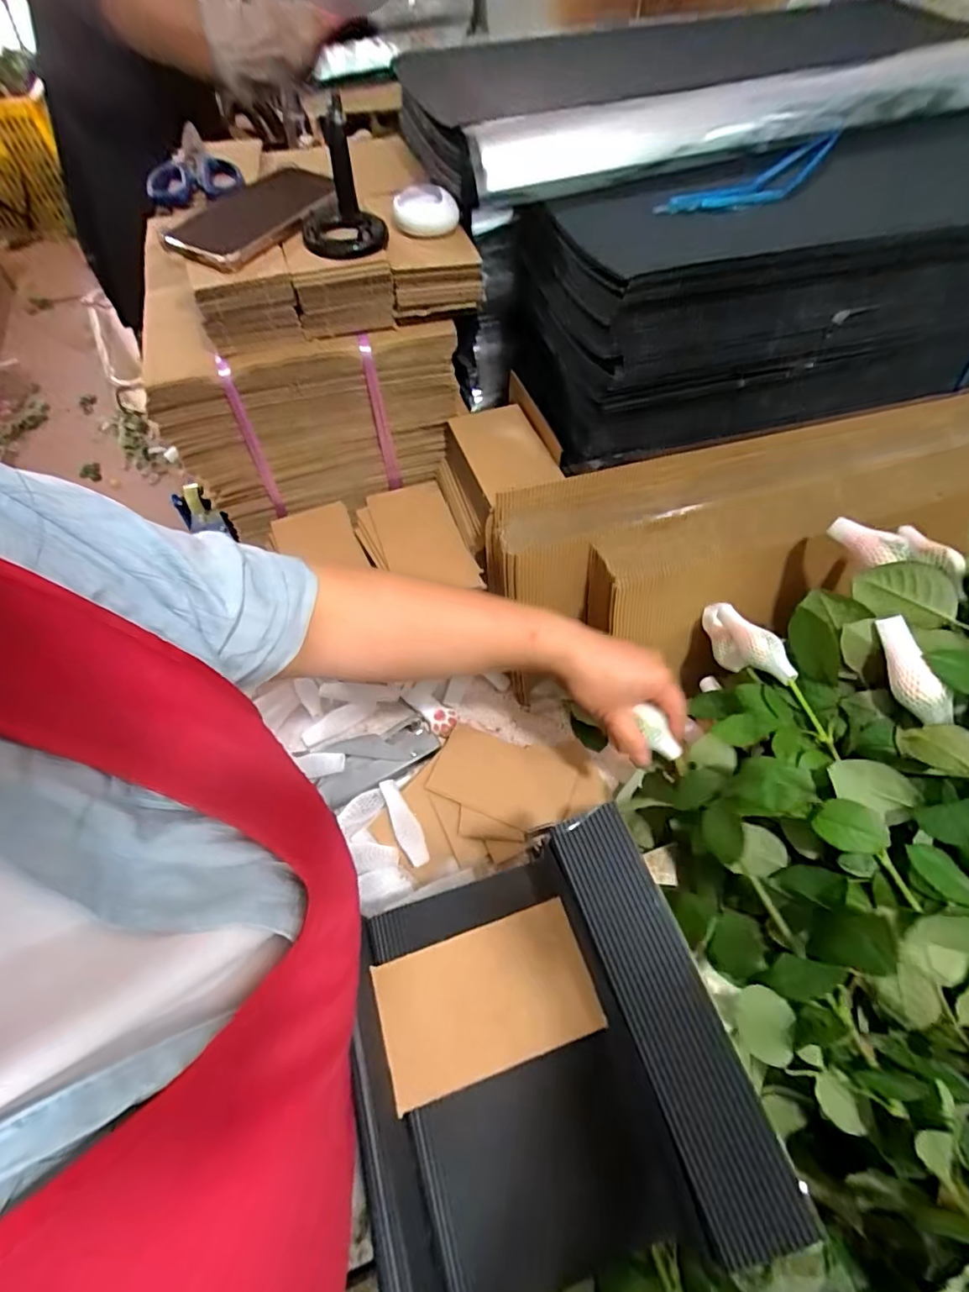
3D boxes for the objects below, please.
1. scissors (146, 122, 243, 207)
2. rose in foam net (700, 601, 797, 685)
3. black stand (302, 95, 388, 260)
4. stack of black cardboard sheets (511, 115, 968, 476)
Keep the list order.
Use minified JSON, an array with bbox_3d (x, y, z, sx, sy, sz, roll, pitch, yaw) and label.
[{"bbox_3d":[-0.271,-0.445,0.501,0.078,0.017,0.136,-18,61,-9],"label":"scissors"},{"bbox_3d":[0.225,-0.005,0.477,0.033,0.044,0.104,-18,33,-9],"label":"rose in foam net"},{"bbox_3d":[-0.115,-0.356,0.418,0.064,0.075,0.070,-14,61,-6],"label":"black stand"},{"bbox_3d":[0.341,-0.360,0.523,0.601,0.156,0.244,-17,61,-8],"label":"stack of black cardboard sheets"}]

